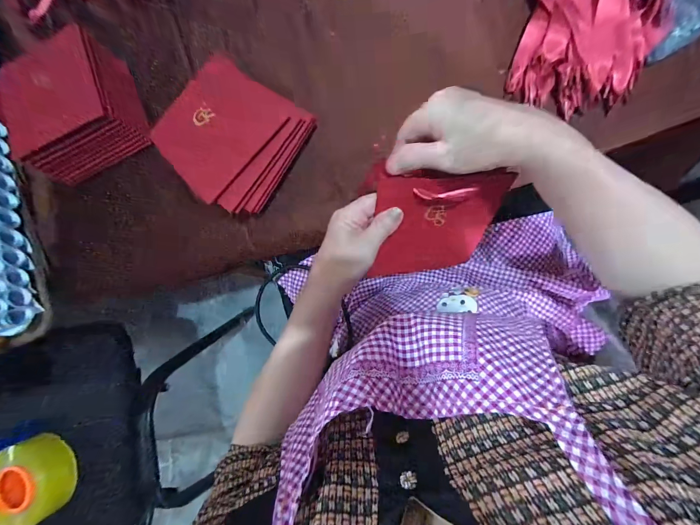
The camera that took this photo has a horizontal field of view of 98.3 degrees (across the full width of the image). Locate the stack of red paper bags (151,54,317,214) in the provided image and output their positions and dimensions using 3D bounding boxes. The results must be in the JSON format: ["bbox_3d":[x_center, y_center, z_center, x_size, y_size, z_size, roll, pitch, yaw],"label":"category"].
[{"bbox_3d":[-0.150,-0.159,0.379,0.158,0.050,0.153,37,94,9],"label":"stack of red paper bags"}]

